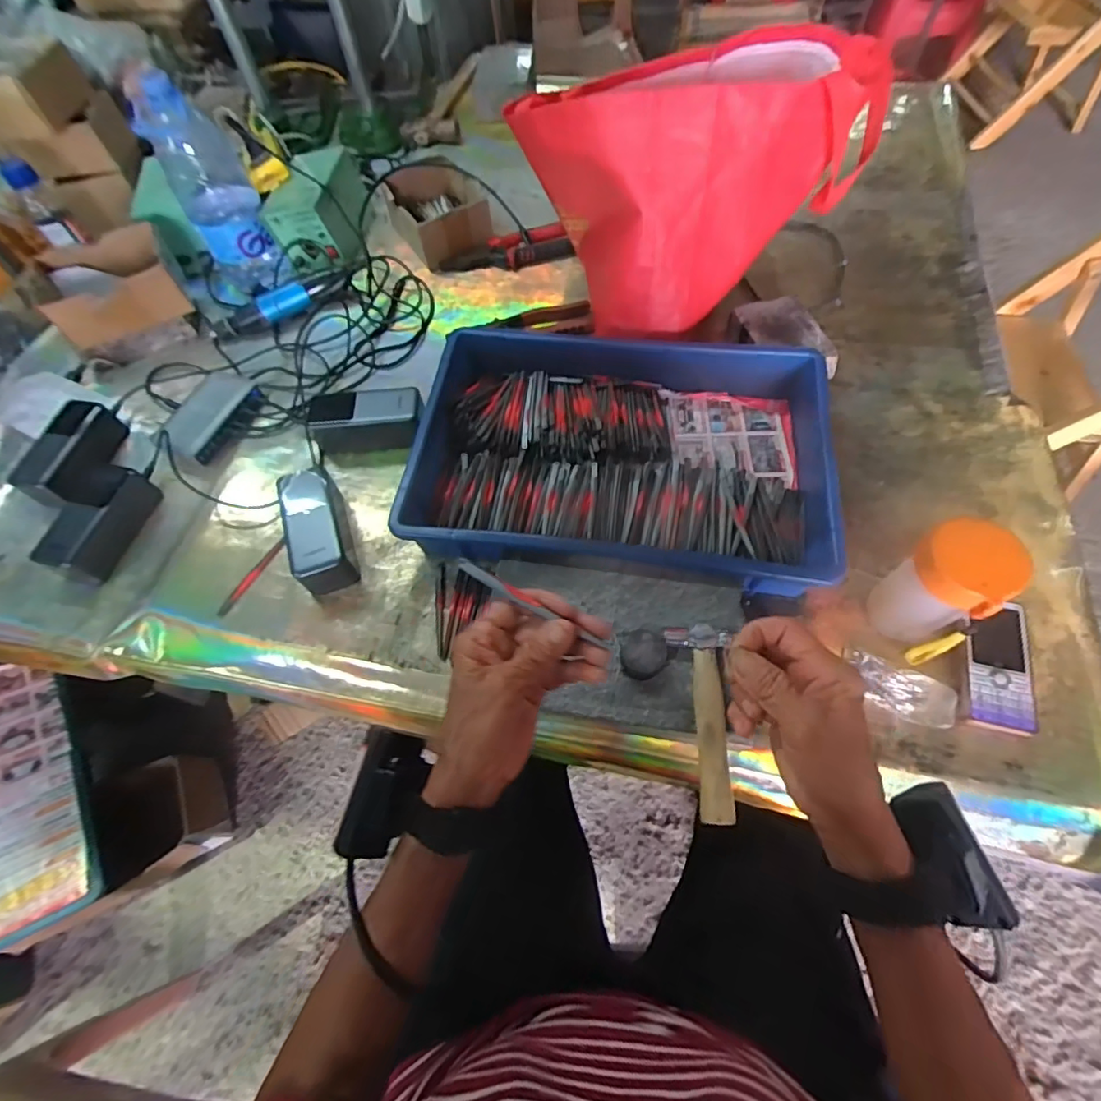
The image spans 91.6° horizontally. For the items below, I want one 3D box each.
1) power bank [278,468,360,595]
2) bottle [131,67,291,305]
[{"bbox_3d":[-0.247,-0.021,0.571,0.055,0.057,0.133,-21,63,-7],"label":"power bank"},{"bbox_3d":[-0.444,-0.463,0.715,0.107,0.237,0.074,-33,65,-13],"label":"bottle"}]

